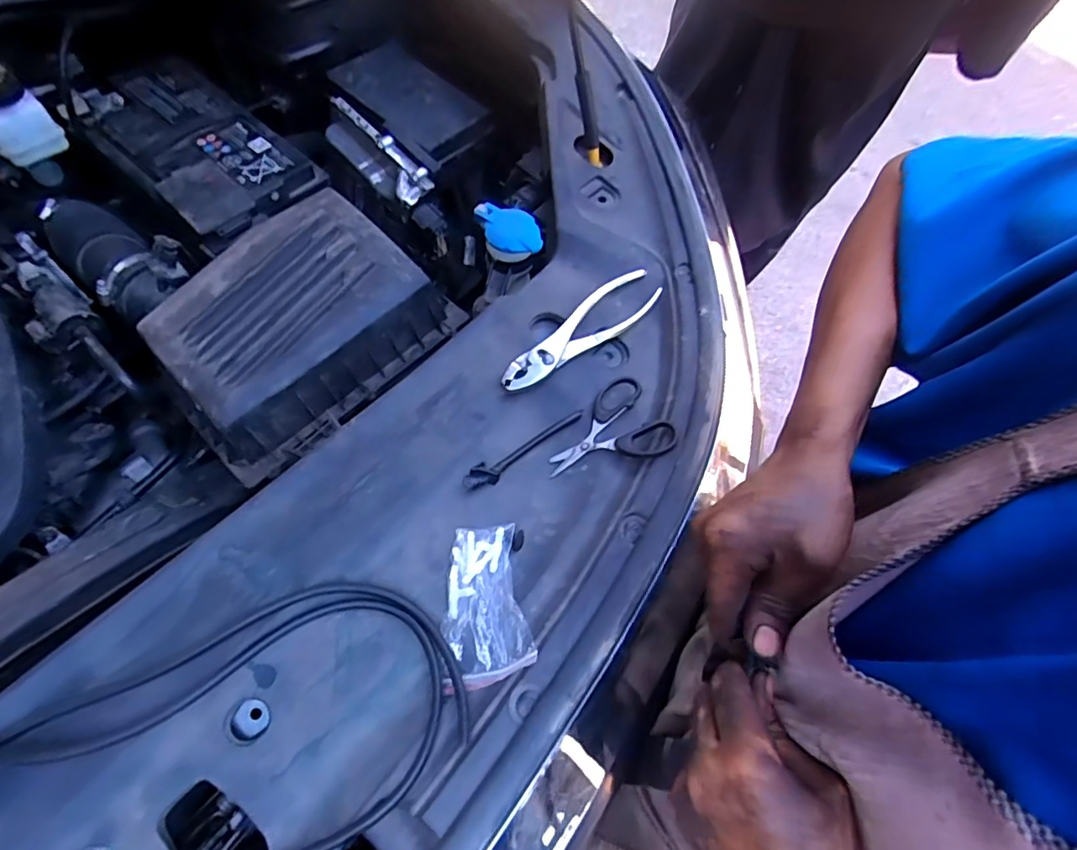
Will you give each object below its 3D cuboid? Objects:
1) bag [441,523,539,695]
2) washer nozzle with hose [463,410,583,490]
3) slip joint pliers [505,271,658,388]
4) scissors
[{"bbox_3d":[-0.038,0.127,0.392,0.061,0.021,0.111,-2,65,-9],"label":"bag"},{"bbox_3d":[-0.011,0.018,0.459,0.121,0.015,0.020,-31,73,-20],"label":"washer nozzle with hose"},{"bbox_3d":[0.040,-0.089,0.514,0.189,0.017,0.051,-38,75,-22],"label":"slip joint pliers"},{"bbox_3d":[0.072,0.010,0.465,0.079,0.020,0.111,36,65,9],"label":"scissors"}]

